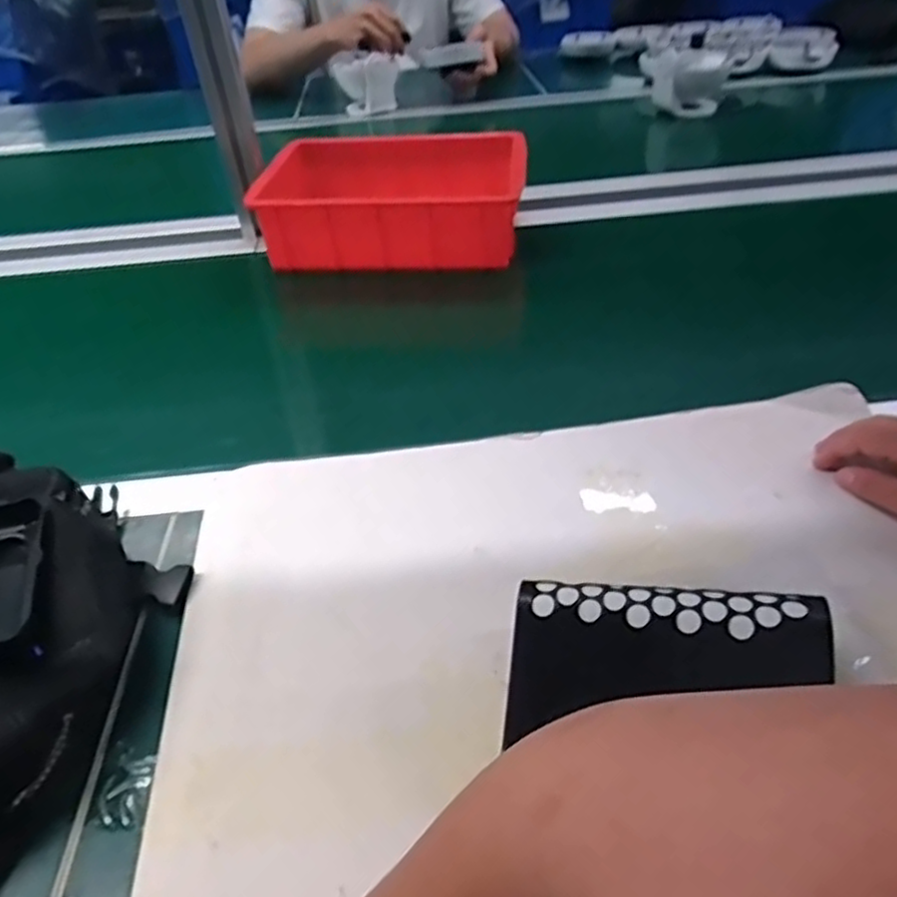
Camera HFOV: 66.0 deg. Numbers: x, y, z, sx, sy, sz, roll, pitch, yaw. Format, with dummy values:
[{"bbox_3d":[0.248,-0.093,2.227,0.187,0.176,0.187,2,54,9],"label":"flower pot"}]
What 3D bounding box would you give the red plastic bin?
[{"bbox_3d":[-0.059,-0.292,0.811,0.286,0.083,0.199,2,40,7],"label":"red plastic bin"}]

